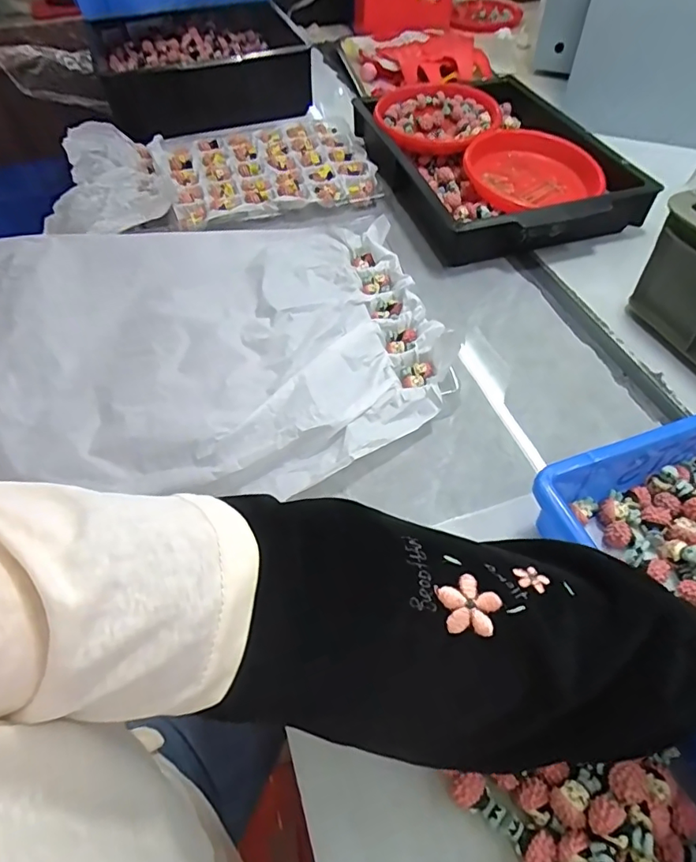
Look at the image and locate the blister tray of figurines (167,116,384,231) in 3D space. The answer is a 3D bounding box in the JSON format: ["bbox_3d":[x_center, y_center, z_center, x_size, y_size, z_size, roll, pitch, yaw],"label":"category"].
[{"bbox_3d":[-0.109,-0.378,0.727,0.276,0.025,0.229,-14,53,-9],"label":"blister tray of figurines"}]

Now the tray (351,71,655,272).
[{"bbox_3d":[0.191,-0.388,0.712,0.279,0.062,0.411,-12,53,-7],"label":"tray"}]

